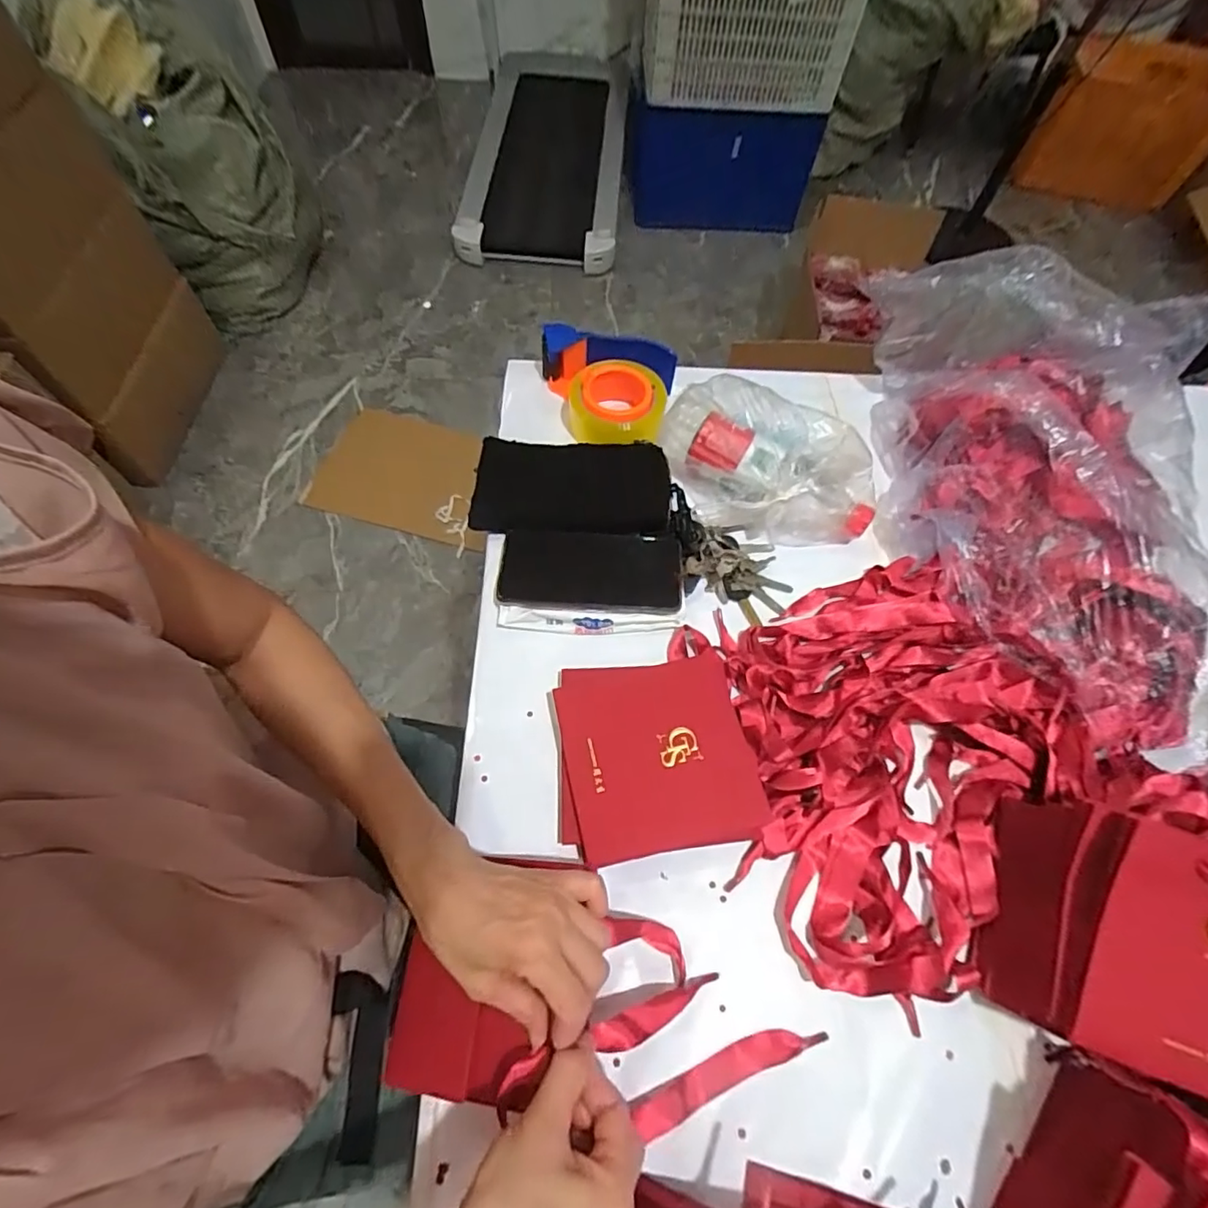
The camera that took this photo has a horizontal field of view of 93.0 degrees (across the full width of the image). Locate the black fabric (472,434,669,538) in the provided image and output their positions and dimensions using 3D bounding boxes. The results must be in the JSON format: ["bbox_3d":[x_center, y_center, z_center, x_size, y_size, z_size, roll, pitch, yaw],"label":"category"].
[{"bbox_3d":[-0.034,-0.122,0.584,0.193,0.029,0.108,2,62,-2],"label":"black fabric"}]

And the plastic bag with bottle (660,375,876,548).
[{"bbox_3d":[0.164,-0.147,0.587,0.209,0.080,0.144,9,62,1],"label":"plastic bag with bottle"}]

